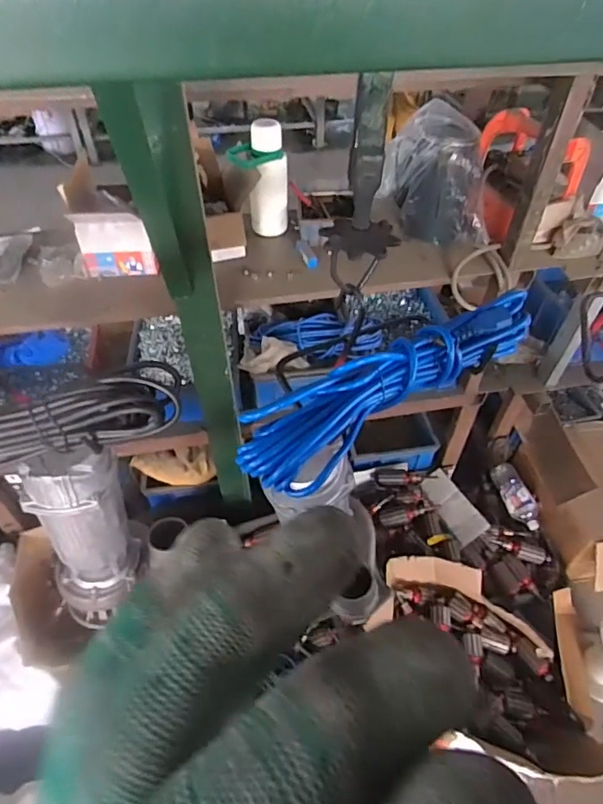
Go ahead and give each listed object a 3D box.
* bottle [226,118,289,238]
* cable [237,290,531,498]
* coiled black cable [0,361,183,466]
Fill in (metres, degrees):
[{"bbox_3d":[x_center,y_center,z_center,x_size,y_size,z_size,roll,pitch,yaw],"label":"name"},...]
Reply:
[{"bbox_3d":[-0.100,-0.532,1.215,0.130,0.239,0.097,-21,52,-20],"label":"bottle"},{"bbox_3d":[0.095,-0.028,0.510,0.351,0.051,0.087,-31,55,-26],"label":"cable"},{"bbox_3d":[-0.314,0.033,0.493,0.391,0.071,0.066,-10,49,-10],"label":"coiled black cable"}]

